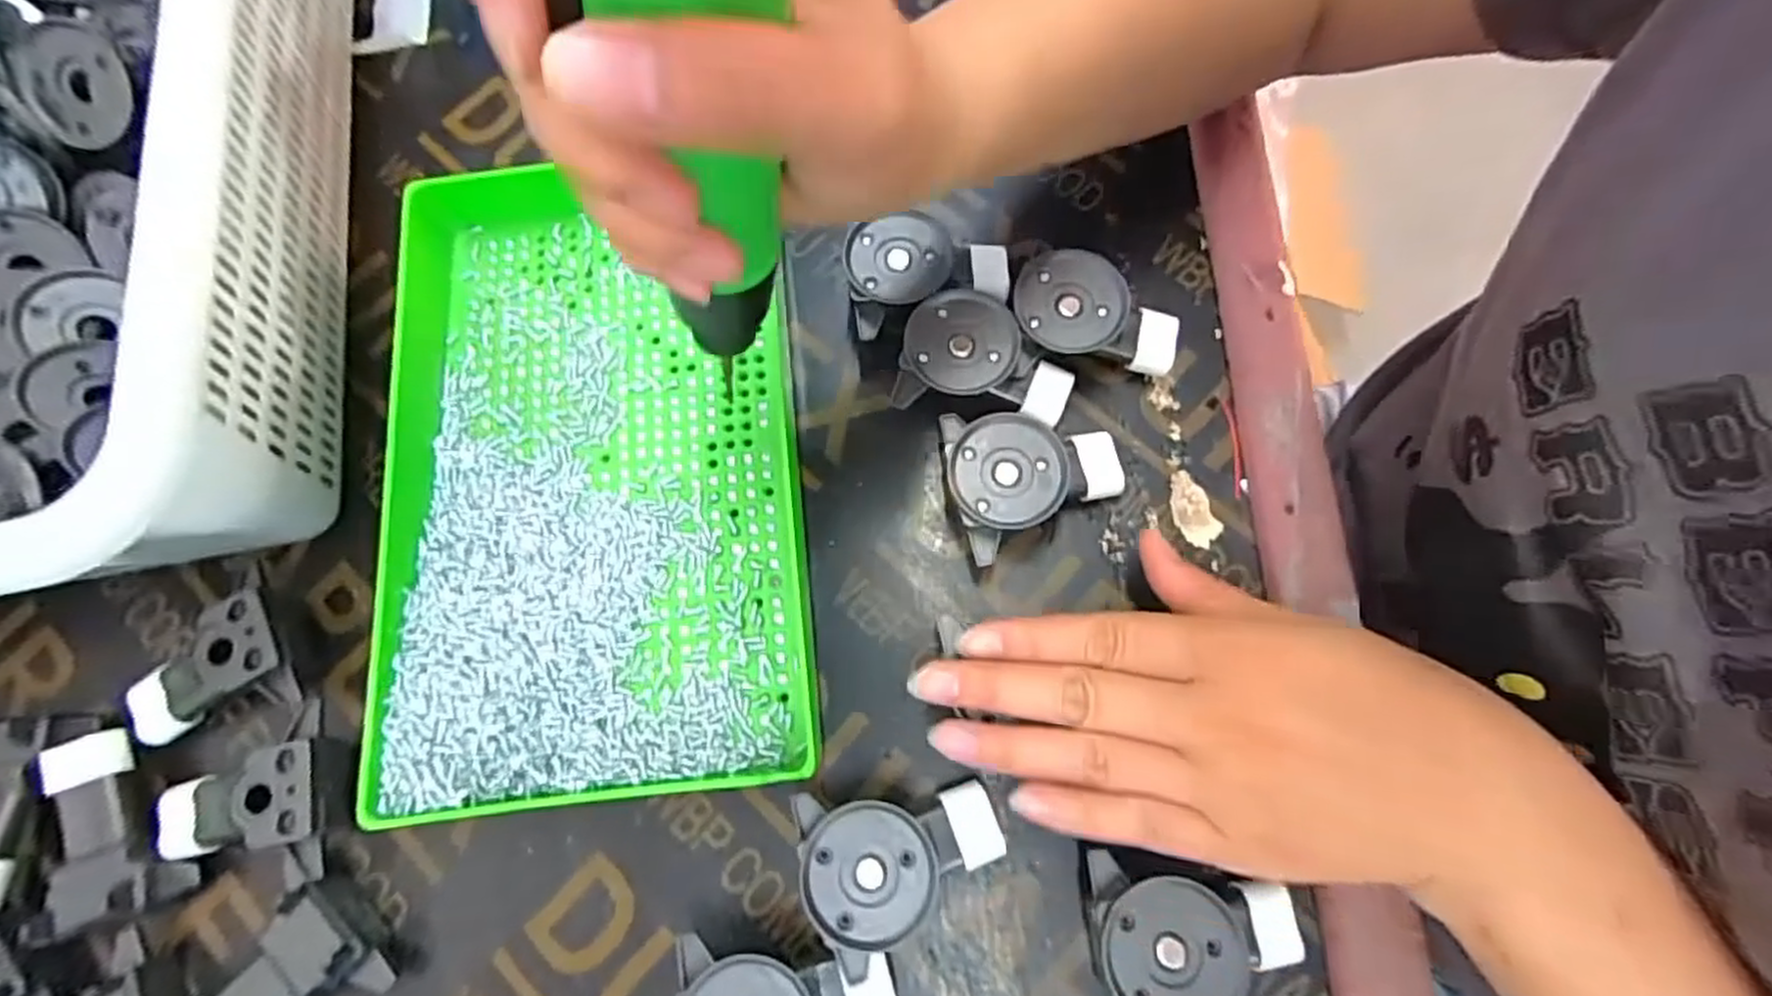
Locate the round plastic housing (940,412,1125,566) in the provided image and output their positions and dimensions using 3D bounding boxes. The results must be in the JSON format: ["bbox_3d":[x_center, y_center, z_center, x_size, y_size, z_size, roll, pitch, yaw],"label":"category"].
[{"bbox_3d":[0.056,-0.005,0.286,0.066,0.028,0.050,-6,74,1],"label":"round plastic housing"}]

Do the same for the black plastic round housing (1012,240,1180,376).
[{"bbox_3d":[0.082,-0.071,0.302,0.066,0.028,0.040,12,75,6],"label":"black plastic round housing"}]

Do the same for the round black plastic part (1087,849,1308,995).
[{"bbox_3d":[0.099,0.138,0.242,0.066,0.029,0.052,-11,74,0],"label":"round black plastic part"}]

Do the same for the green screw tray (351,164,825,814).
[{"bbox_3d":[-0.113,-0.016,0.291,0.153,0.034,0.243,-7,74,1],"label":"green screw tray"}]

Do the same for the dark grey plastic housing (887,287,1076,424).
[{"bbox_3d":[0.039,-0.054,0.299,0.066,0.026,0.044,4,75,4],"label":"dark grey plastic housing"}]

